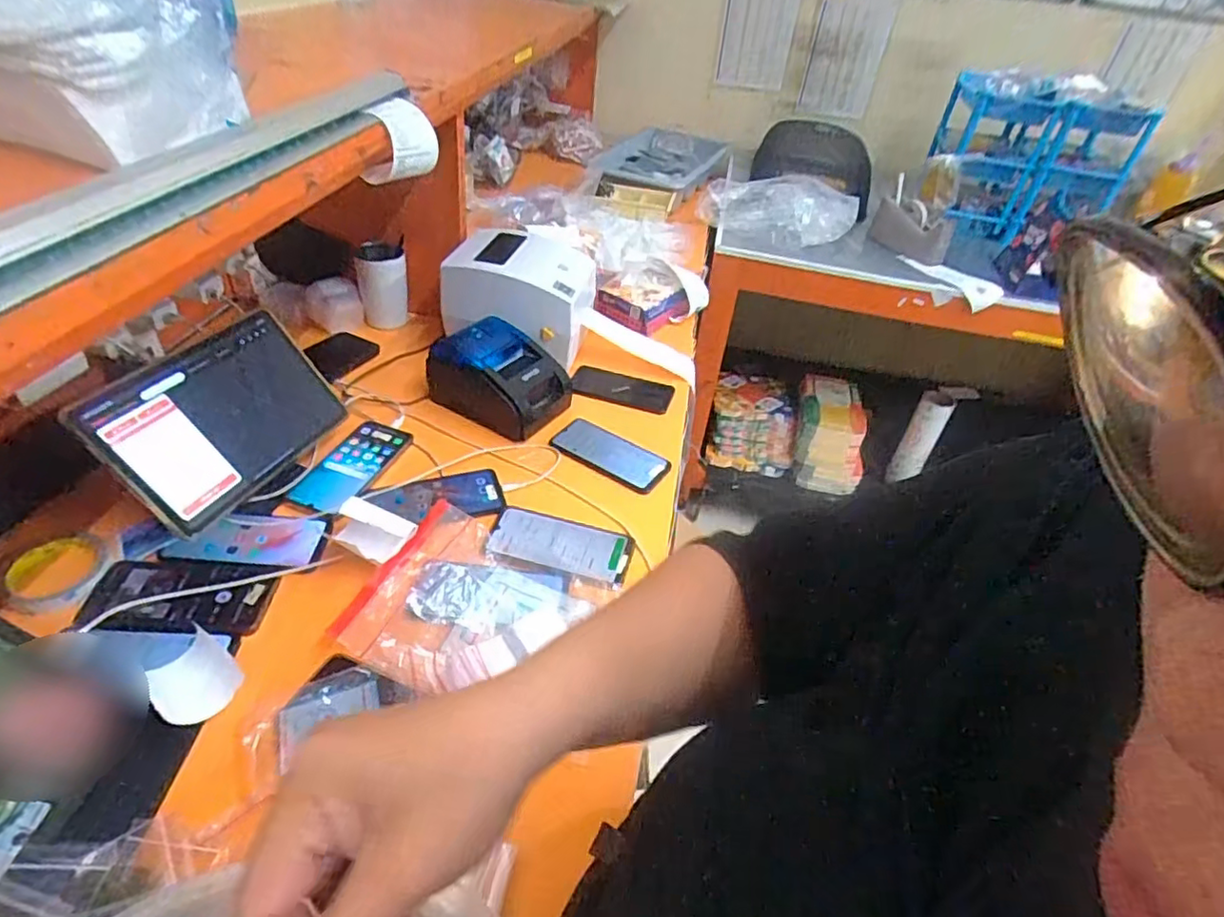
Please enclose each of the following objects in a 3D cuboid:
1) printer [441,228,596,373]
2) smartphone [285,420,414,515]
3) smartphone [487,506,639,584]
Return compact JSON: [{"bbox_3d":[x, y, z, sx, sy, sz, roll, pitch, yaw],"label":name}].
[{"bbox_3d":[-0.141,-0.288,1.028,0.208,0.141,0.209,8,42,2],"label":"printer"},{"bbox_3d":[-0.330,0.009,0.794,0.082,0.011,0.161,22,50,5],"label":"smartphone"},{"bbox_3d":[-0.059,0.099,0.731,0.163,0.006,0.076,12,42,6],"label":"smartphone"}]

